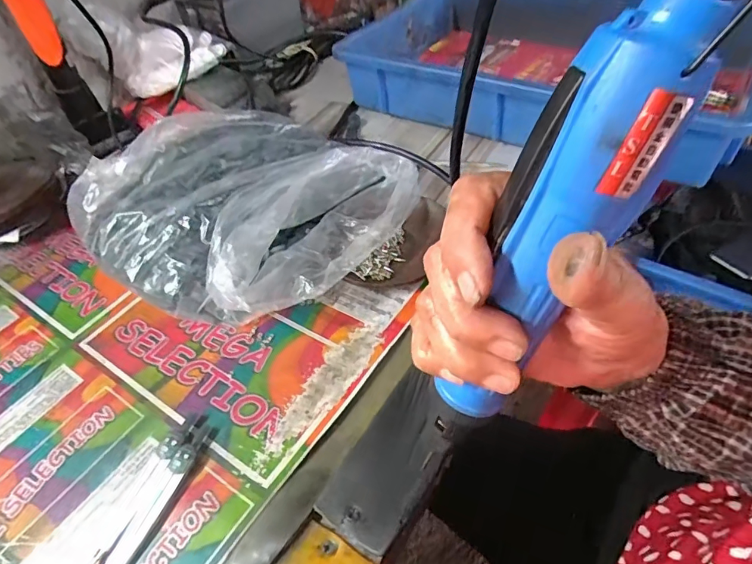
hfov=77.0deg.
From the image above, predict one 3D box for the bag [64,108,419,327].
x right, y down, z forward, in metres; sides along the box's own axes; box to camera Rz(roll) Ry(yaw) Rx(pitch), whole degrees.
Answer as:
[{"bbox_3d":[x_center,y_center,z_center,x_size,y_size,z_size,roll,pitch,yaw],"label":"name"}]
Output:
[{"bbox_3d":[-0.117,-0.082,0.443,0.274,0.077,0.247,22,54,25],"label":"bag"}]

